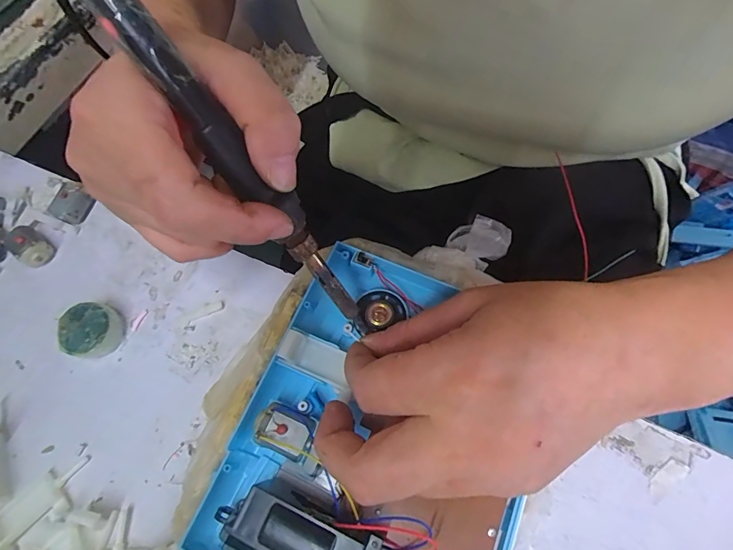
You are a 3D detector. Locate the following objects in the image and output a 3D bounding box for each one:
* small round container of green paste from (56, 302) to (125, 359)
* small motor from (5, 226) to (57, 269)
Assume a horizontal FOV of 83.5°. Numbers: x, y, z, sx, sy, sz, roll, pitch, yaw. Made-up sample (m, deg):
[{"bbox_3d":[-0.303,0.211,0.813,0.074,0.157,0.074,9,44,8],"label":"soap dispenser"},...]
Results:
[{"bbox_3d":[-0.170,0.034,0.253,0.031,0.018,0.032,-1,67,2],"label":"small round container of green paste"},{"bbox_3d":[-0.228,-0.021,0.277,0.030,0.019,0.021,36,73,16],"label":"small motor"}]

